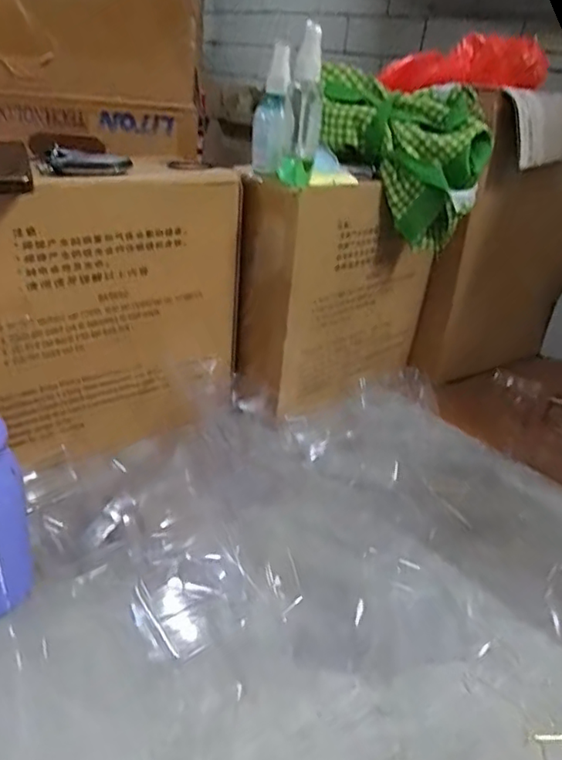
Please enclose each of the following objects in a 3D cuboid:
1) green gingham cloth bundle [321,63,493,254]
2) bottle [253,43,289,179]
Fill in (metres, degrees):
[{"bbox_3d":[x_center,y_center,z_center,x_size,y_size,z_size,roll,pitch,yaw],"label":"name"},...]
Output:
[{"bbox_3d":[0.128,-0.246,0.660,0.192,0.154,0.083,15,28,15],"label":"green gingham cloth bundle"},{"bbox_3d":[-0.009,-0.265,0.584,0.032,0.114,0.031,6,27,-1],"label":"bottle"}]

